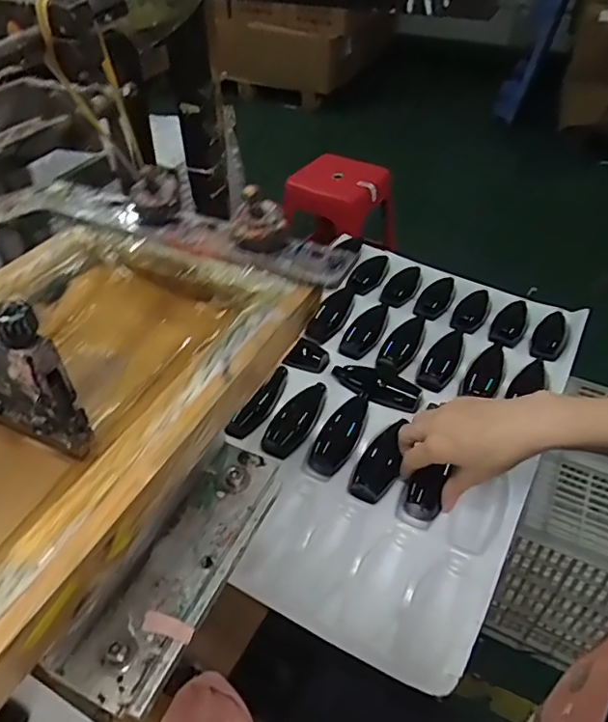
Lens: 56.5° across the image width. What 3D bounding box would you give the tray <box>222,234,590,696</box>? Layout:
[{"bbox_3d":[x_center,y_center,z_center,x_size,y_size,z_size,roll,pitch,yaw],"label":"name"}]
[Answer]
[{"bbox_3d":[0.102,0.043,0.625,0.302,0.046,0.519,21,47,21],"label":"tray"}]

